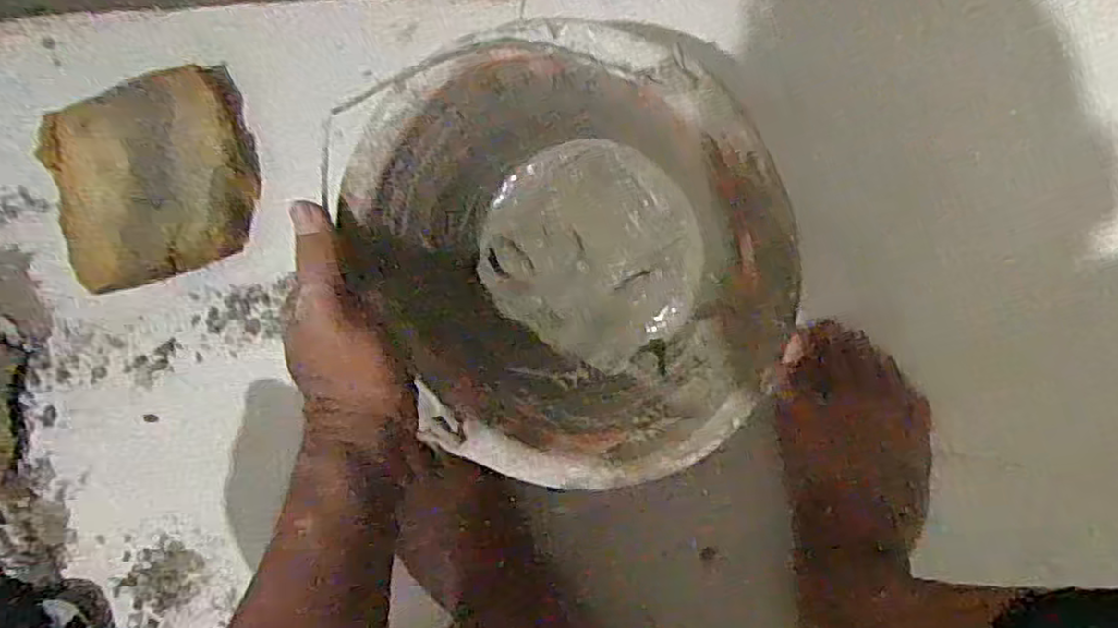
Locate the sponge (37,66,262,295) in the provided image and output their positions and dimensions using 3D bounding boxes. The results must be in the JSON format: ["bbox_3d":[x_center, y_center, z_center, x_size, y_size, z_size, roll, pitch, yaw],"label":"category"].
[{"bbox_3d":[-0.311,-0.104,0.560,0.155,0.067,0.138,-17,91,7],"label":"sponge"}]

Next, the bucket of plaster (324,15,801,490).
[{"bbox_3d":[0.013,-0.036,0.458,0.222,0.149,0.243,0,94,6],"label":"bucket of plaster"}]

